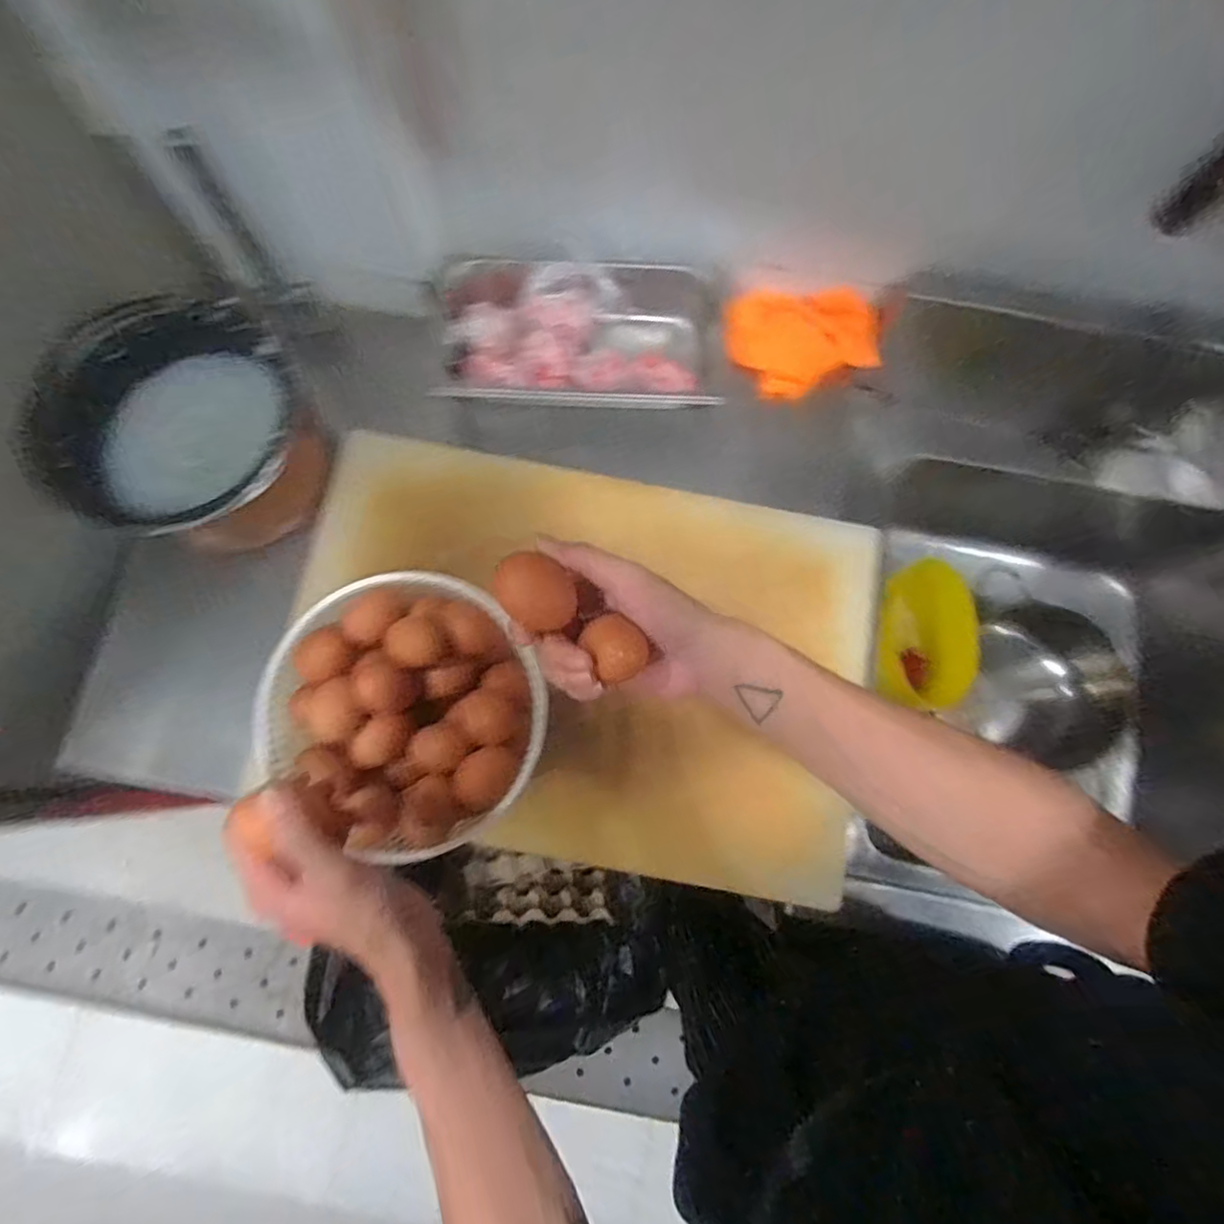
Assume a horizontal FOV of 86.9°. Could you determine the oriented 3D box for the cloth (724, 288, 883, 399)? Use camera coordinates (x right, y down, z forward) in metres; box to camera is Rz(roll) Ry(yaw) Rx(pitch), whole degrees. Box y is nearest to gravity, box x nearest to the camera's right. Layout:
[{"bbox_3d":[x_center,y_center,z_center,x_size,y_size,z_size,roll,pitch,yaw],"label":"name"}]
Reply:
[{"bbox_3d":[0.215,-0.307,0.740,0.172,0.028,0.110,-3,115,-2],"label":"cloth"}]

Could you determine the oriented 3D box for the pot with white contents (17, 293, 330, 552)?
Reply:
[{"bbox_3d":[-0.419,-0.181,0.650,0.244,0.138,0.208,1,76,-2],"label":"pot with white contents"}]

